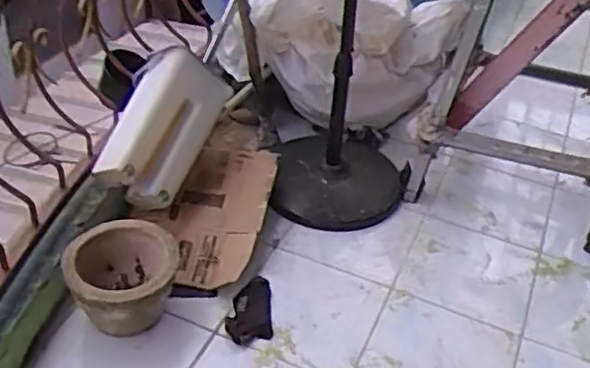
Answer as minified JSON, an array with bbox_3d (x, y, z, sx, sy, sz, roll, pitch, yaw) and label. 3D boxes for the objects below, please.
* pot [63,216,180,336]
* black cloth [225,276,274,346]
[{"bbox_3d":[-0.366,0.211,1.448,0.224,0.155,0.245,4,39,-4],"label":"pot"},{"bbox_3d":[-0.102,0.279,1.485,0.099,0.017,0.169,-2,39,-5],"label":"black cloth"}]

